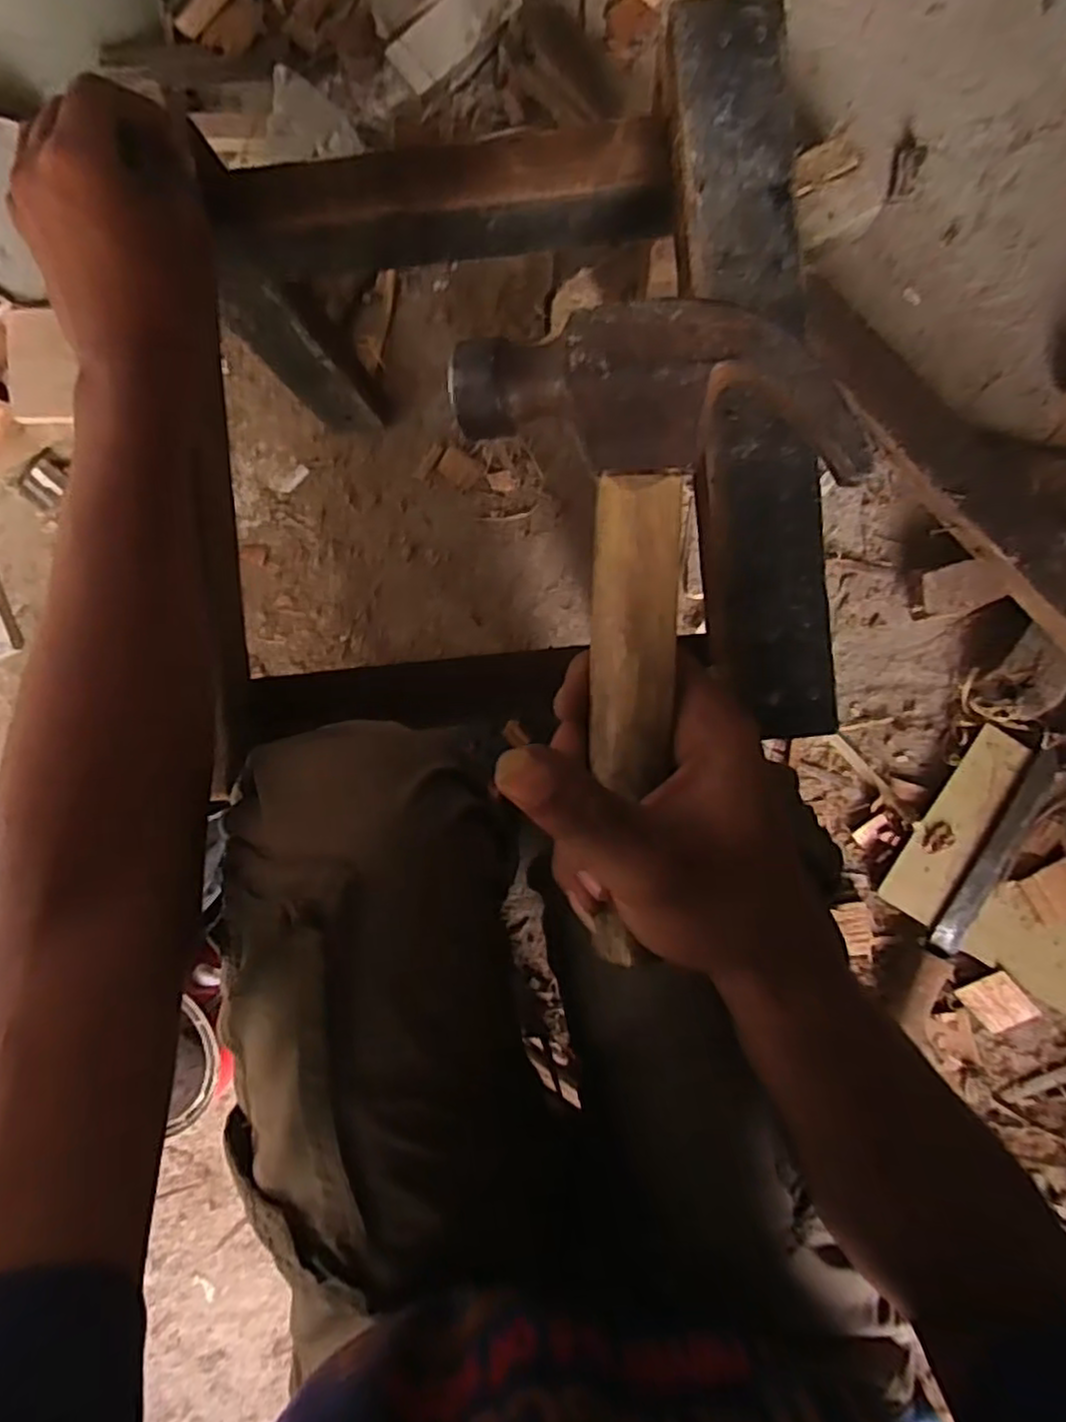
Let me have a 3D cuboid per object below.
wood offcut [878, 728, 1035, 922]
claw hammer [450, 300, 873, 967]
[{"bbox_3d":[0.421,0.113,0.719,0.053,0.016,0.199,30,94,2],"label":"wood offcut"},{"bbox_3d":[0.035,-0.014,0.229,0.112,0.033,0.207,-1,102,4],"label":"claw hammer"}]

